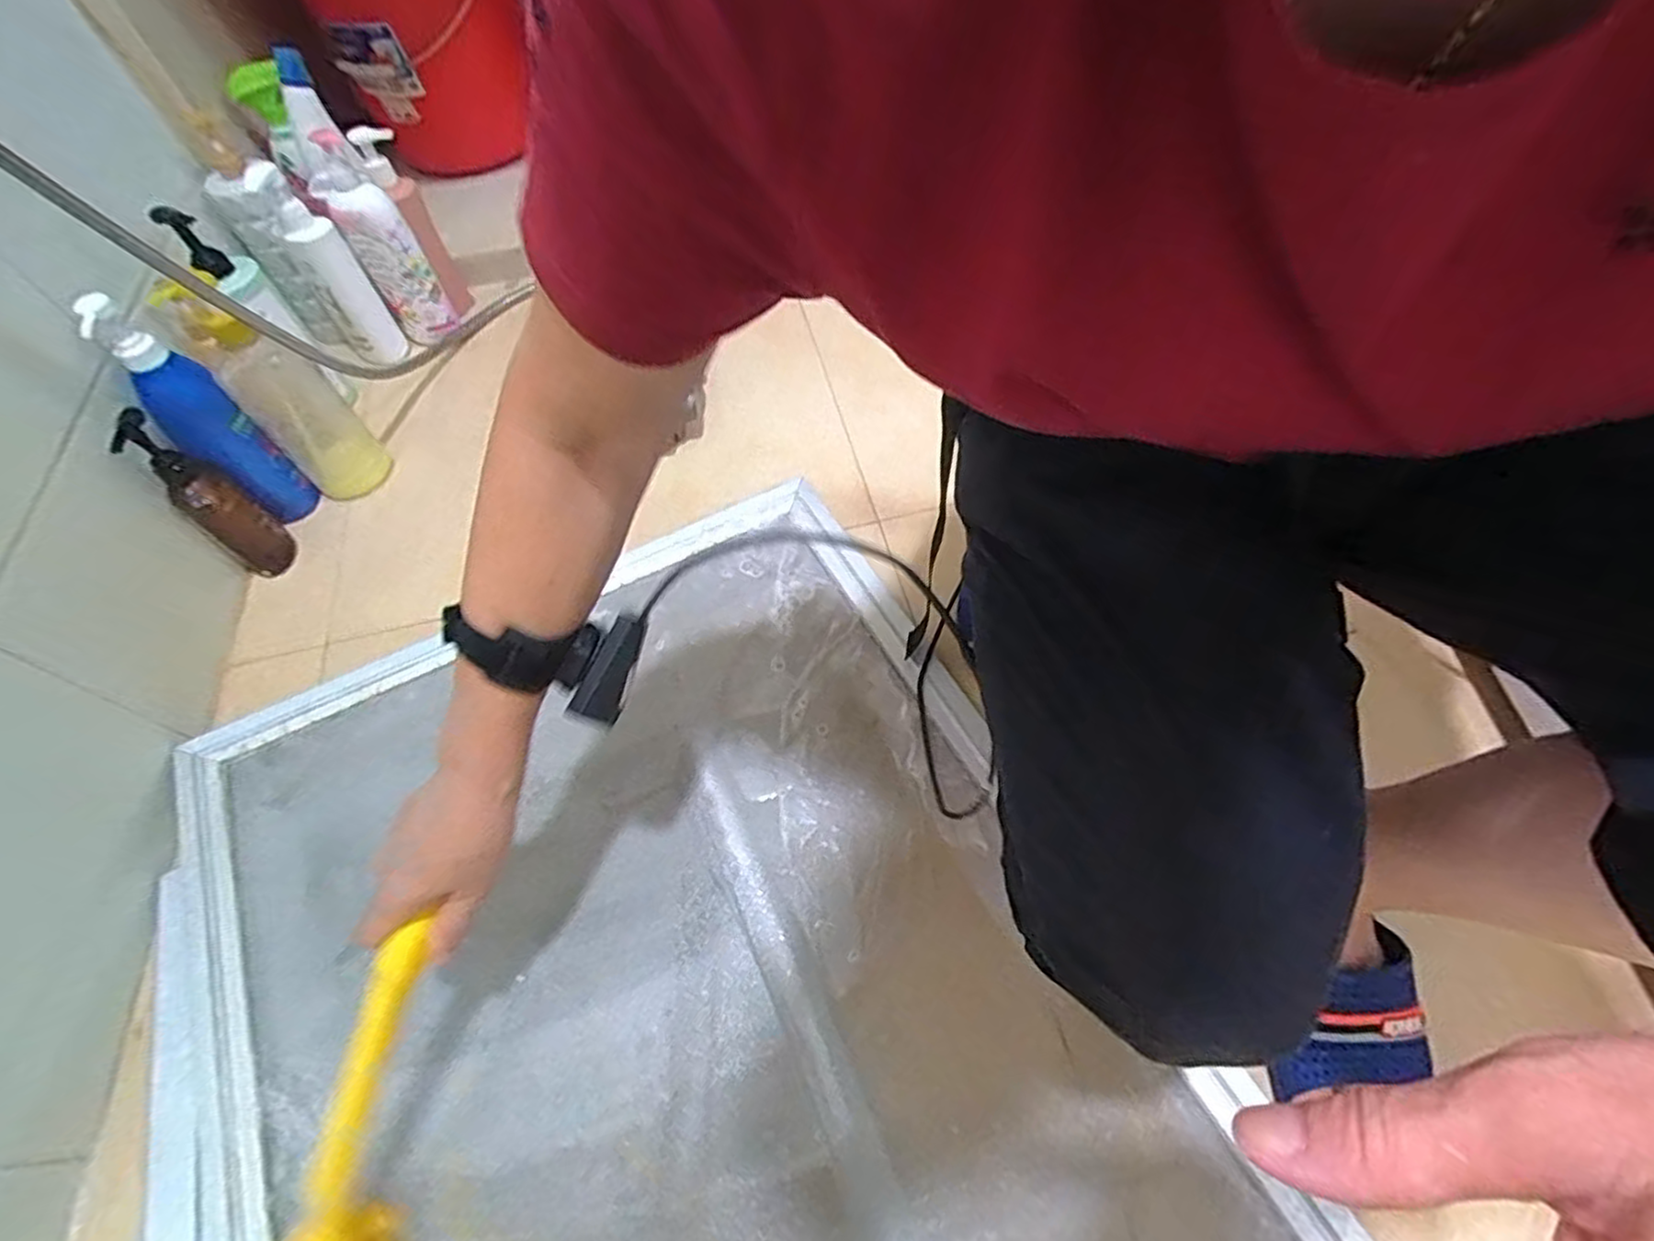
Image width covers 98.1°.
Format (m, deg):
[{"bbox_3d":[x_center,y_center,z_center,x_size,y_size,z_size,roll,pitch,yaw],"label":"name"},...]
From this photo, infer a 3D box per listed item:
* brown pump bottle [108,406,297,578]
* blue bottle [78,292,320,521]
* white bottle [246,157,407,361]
[{"bbox_3d":[-0.625,-0.121,0.733,0.045,0.195,0.057,36,65,22],"label":"brown pump bottle"},{"bbox_3d":[-0.624,-0.194,0.732,0.066,0.280,0.065,36,65,22],"label":"blue bottle"},{"bbox_3d":[-0.623,-0.435,0.910,0.066,0.259,0.078,-35,63,-19],"label":"white bottle"}]

